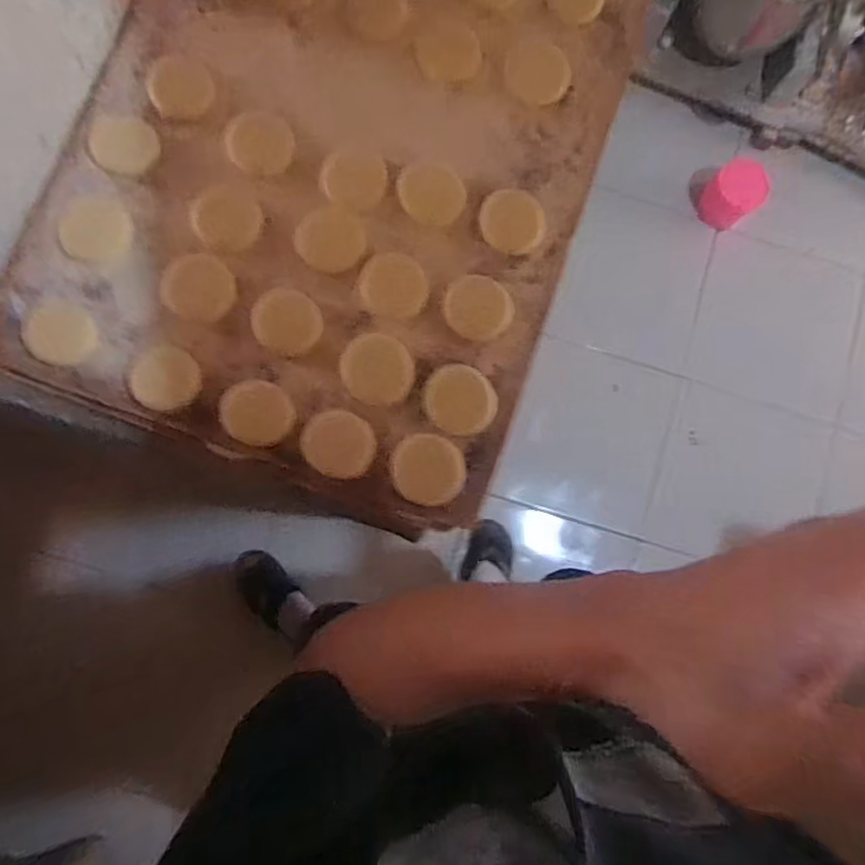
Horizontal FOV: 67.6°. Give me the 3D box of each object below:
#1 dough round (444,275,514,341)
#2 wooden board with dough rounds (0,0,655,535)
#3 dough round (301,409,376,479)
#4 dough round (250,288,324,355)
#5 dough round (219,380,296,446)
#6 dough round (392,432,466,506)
[{"bbox_3d":[0.039,-0.104,0.537,0.056,0.005,0.053,1,82,-5],"label":"dough round"},{"bbox_3d":[-0.075,-0.262,0.552,0.428,0.024,0.591,19,81,0],"label":"wooden board with dough rounds"},{"bbox_3d":[-0.075,0.009,0.516,0.056,0.004,0.052,1,82,-5],"label":"dough round"},{"bbox_3d":[-0.118,-0.090,0.523,0.055,0.004,0.053,0,81,-3],"label":"dough round"},{"bbox_3d":[-0.138,-0.016,0.512,0.057,0.004,0.047,17,81,0],"label":"dough round"},{"bbox_3d":[-0.002,0.029,0.513,0.055,0.010,0.056,0,81,-3],"label":"dough round"}]

